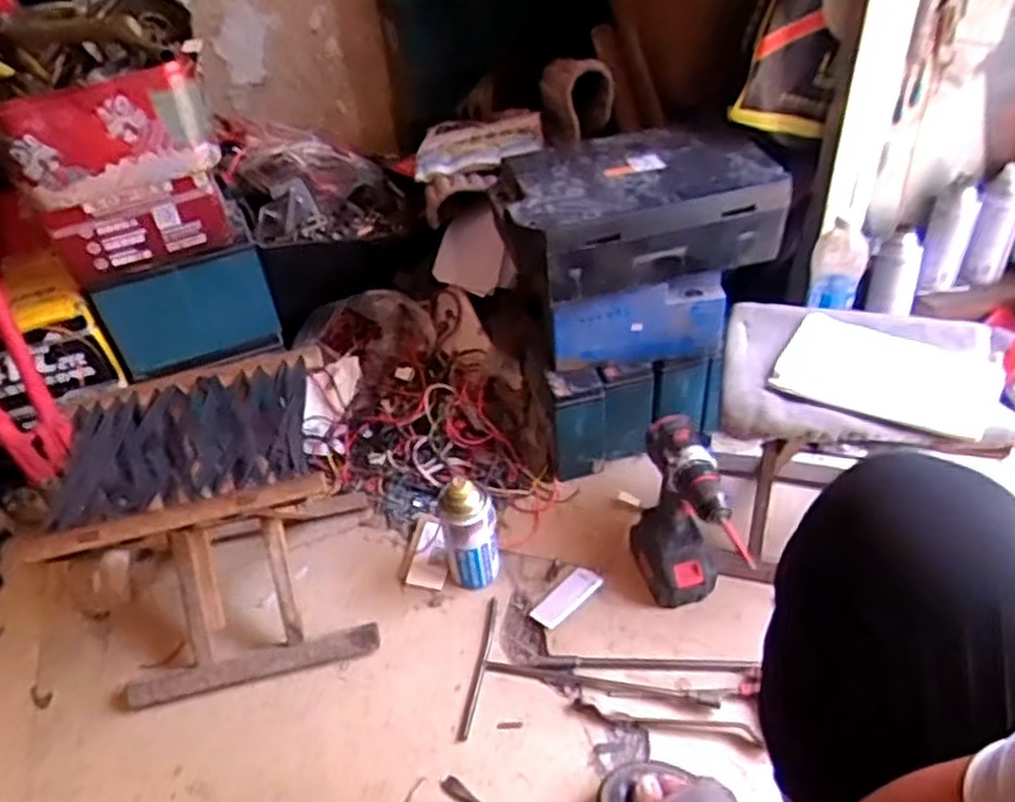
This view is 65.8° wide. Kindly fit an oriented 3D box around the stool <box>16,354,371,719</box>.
[{"bbox_3d":[-0.348,0.154,0.954,0.303,0.304,0.269,-12,43,-6],"label":"stool"}]

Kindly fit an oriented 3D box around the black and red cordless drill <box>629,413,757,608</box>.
[{"bbox_3d":[0.210,0.145,0.935,0.071,0.243,0.148,-19,44,-14],"label":"black and red cordless drill"}]

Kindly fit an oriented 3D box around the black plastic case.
[{"bbox_3d":[0.171,-0.260,1.047,0.362,0.119,0.207,-18,43,-12],"label":"black plastic case"}]

